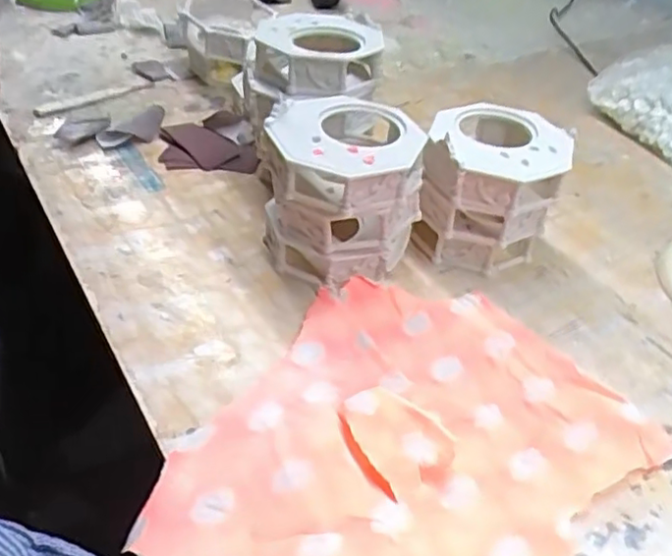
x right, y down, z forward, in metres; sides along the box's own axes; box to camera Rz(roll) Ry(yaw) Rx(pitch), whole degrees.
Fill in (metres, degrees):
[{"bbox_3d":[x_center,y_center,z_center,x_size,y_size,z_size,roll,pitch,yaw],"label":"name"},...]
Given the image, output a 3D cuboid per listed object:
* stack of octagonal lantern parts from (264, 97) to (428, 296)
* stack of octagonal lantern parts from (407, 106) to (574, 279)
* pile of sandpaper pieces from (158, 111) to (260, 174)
[{"bbox_3d":[0.004,-0.064,0.523,0.124,0.121,0.102,8,40,3],"label":"stack of octagonal lantern parts"},{"bbox_3d":[0.132,-0.076,0.564,0.111,0.112,0.111,14,41,10],"label":"stack of octagonal lantern parts"},{"bbox_3d":[-0.134,-0.143,0.682,0.096,0.021,0.097,-3,41,-9],"label":"pile of sandpaper pieces"}]

